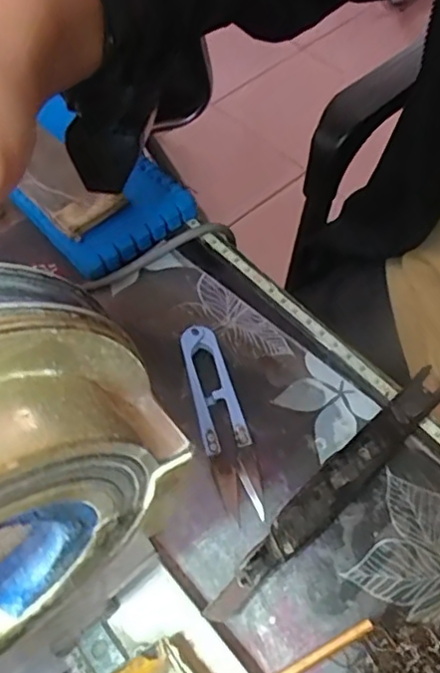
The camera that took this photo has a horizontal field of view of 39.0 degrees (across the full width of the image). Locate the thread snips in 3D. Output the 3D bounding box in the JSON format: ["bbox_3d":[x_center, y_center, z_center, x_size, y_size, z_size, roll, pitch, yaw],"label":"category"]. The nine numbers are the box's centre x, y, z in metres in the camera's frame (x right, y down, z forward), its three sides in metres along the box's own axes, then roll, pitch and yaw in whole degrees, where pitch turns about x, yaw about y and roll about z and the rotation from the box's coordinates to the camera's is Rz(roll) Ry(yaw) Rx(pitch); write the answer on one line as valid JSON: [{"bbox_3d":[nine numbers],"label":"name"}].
[{"bbox_3d":[0.001,0.039,0.311,0.022,0.010,0.101,-14,59,-6],"label":"thread snips"}]

